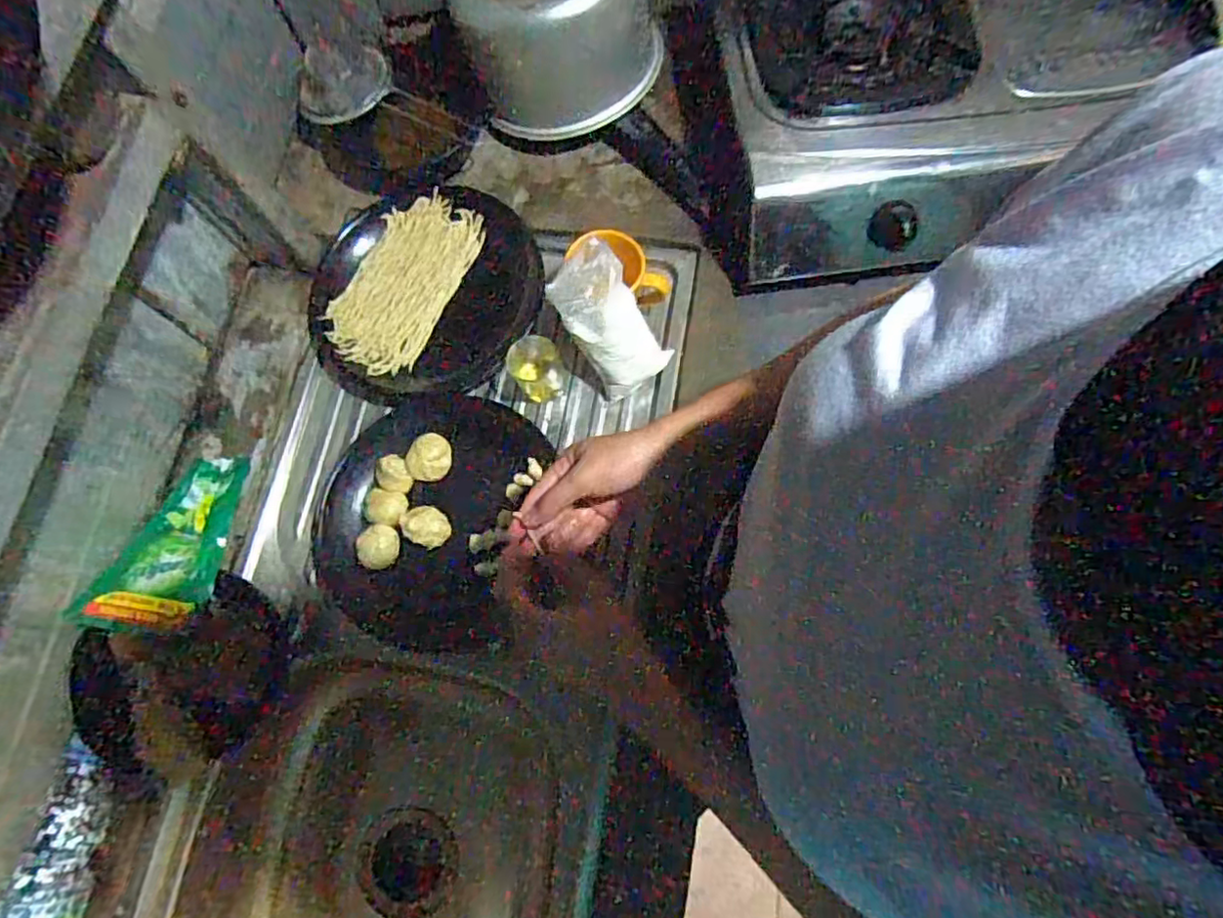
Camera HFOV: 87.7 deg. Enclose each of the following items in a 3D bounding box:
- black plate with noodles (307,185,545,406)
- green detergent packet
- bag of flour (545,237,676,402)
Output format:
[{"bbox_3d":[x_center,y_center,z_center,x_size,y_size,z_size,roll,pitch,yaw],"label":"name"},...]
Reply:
[{"bbox_3d":[-0.210,-0.183,0.711,0.228,0.035,0.257,23,76,9],"label":"black plate with noodles"},{"bbox_3d":[-0.416,0.082,0.623,0.092,0.032,0.184,12,58,6],"label":"green detergent packet"},{"bbox_3d":[0.000,-0.137,0.632,0.081,0.040,0.151,-32,115,-7],"label":"bag of flour"}]

